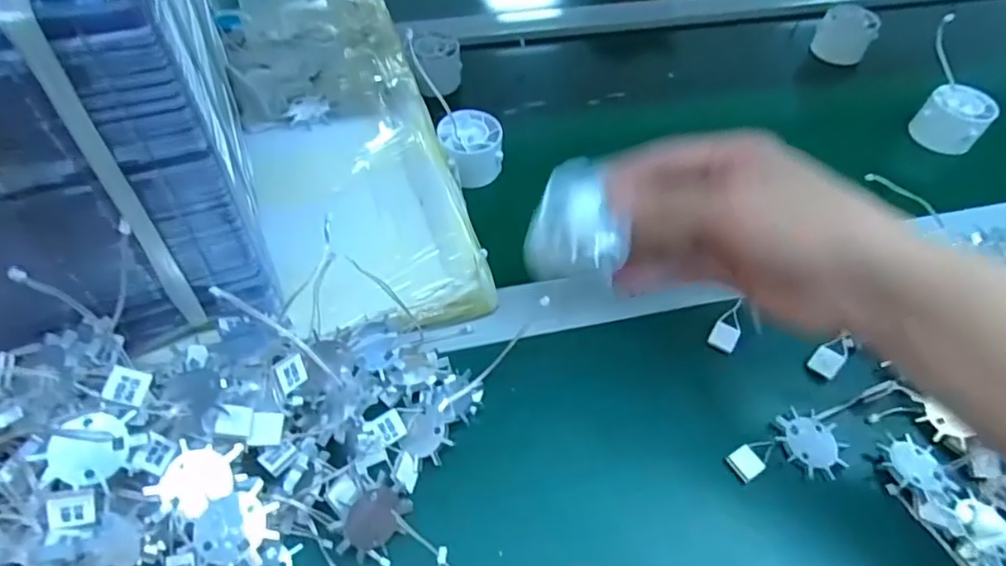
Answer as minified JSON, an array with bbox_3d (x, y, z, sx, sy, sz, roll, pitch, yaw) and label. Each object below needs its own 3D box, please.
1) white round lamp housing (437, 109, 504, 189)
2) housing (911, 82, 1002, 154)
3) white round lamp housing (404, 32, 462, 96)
[{"bbox_3d":[-0.025,-0.104,0.441,0.047,0.030,0.053,-1,56,-6],"label":"white round lamp housing"},{"bbox_3d":[0.387,-0.140,0.487,0.052,0.042,0.044,37,61,19],"label":"housing"},{"bbox_3d":[-0.061,-0.195,0.507,0.046,0.033,0.050,2,56,-3],"label":"white round lamp housing"}]

